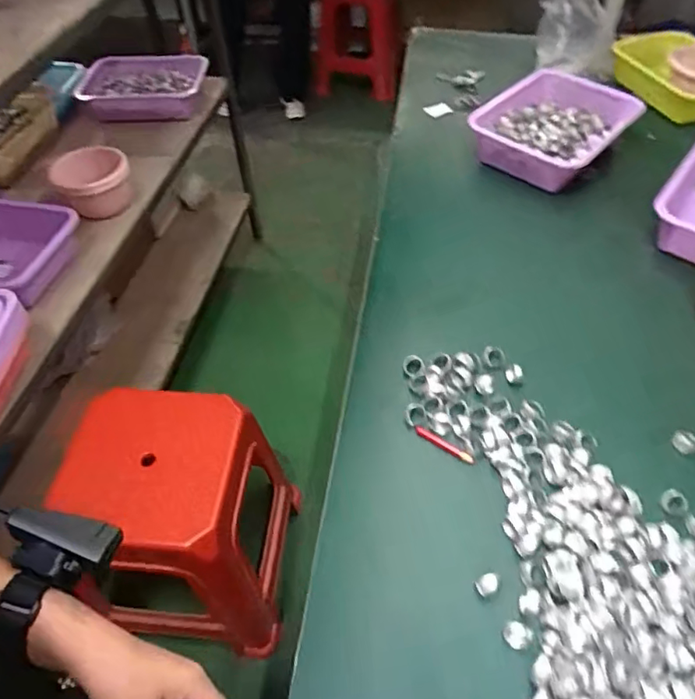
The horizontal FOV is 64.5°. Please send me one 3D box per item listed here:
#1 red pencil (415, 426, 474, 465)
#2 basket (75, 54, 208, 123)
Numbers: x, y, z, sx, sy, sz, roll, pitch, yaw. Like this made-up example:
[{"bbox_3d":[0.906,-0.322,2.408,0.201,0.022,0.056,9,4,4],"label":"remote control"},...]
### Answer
[{"bbox_3d":[0.116,0.114,0.658,0.076,0.009,0.010,29,57,22],"label":"red pencil"},{"bbox_3d":[-0.482,-0.628,1.319,0.297,0.090,0.165,-2,51,-1],"label":"basket"}]

